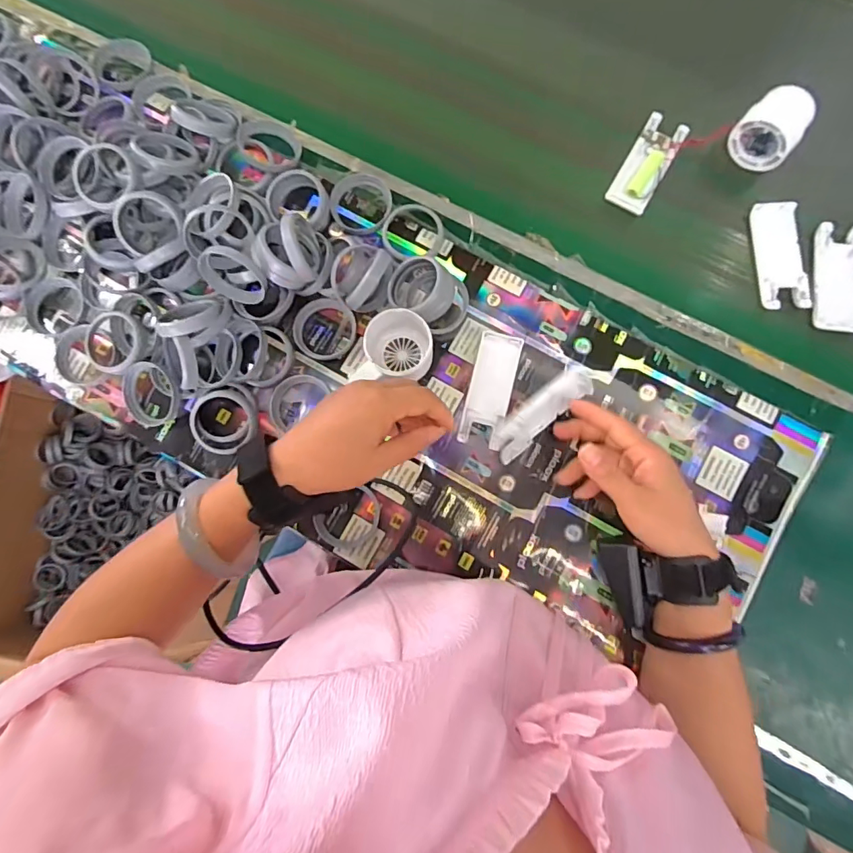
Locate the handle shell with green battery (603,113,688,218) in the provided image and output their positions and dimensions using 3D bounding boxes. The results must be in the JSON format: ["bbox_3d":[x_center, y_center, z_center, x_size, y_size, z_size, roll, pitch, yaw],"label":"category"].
[{"bbox_3d":[0.222,-0.264,0.481,0.041,0.015,0.104,30,86,6],"label":"handle shell with green battery"}]

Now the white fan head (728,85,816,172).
[{"bbox_3d":[0.332,-0.287,0.461,0.053,0.041,0.052,39,88,7],"label":"white fan head"}]

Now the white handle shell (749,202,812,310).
[{"bbox_3d":[0.343,-0.166,0.464,0.043,0.006,0.105,-3,84,3],"label":"white handle shell"}]

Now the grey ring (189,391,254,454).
[{"bbox_3d":[-0.188,-0.003,0.439,0.056,0.009,0.059,0,99,-1],"label":"grey ring"}]

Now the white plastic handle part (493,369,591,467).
[{"bbox_3d":[0.103,-0.011,0.430,0.105,0.032,0.029,-41,83,1],"label":"white plastic handle part"}]

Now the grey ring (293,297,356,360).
[{"bbox_3d":[-0.096,-0.094,0.457,0.057,0.012,0.059,0,84,3],"label":"grey ring"}]

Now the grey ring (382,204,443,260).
[{"bbox_3d":[-0.013,-0.188,0.458,0.057,0.007,0.057,0,84,3],"label":"grey ring"}]

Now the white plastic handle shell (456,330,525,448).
[{"bbox_3d":[0.061,-0.034,0.446,0.039,0.010,0.106,13,85,5],"label":"white plastic handle shell"}]

